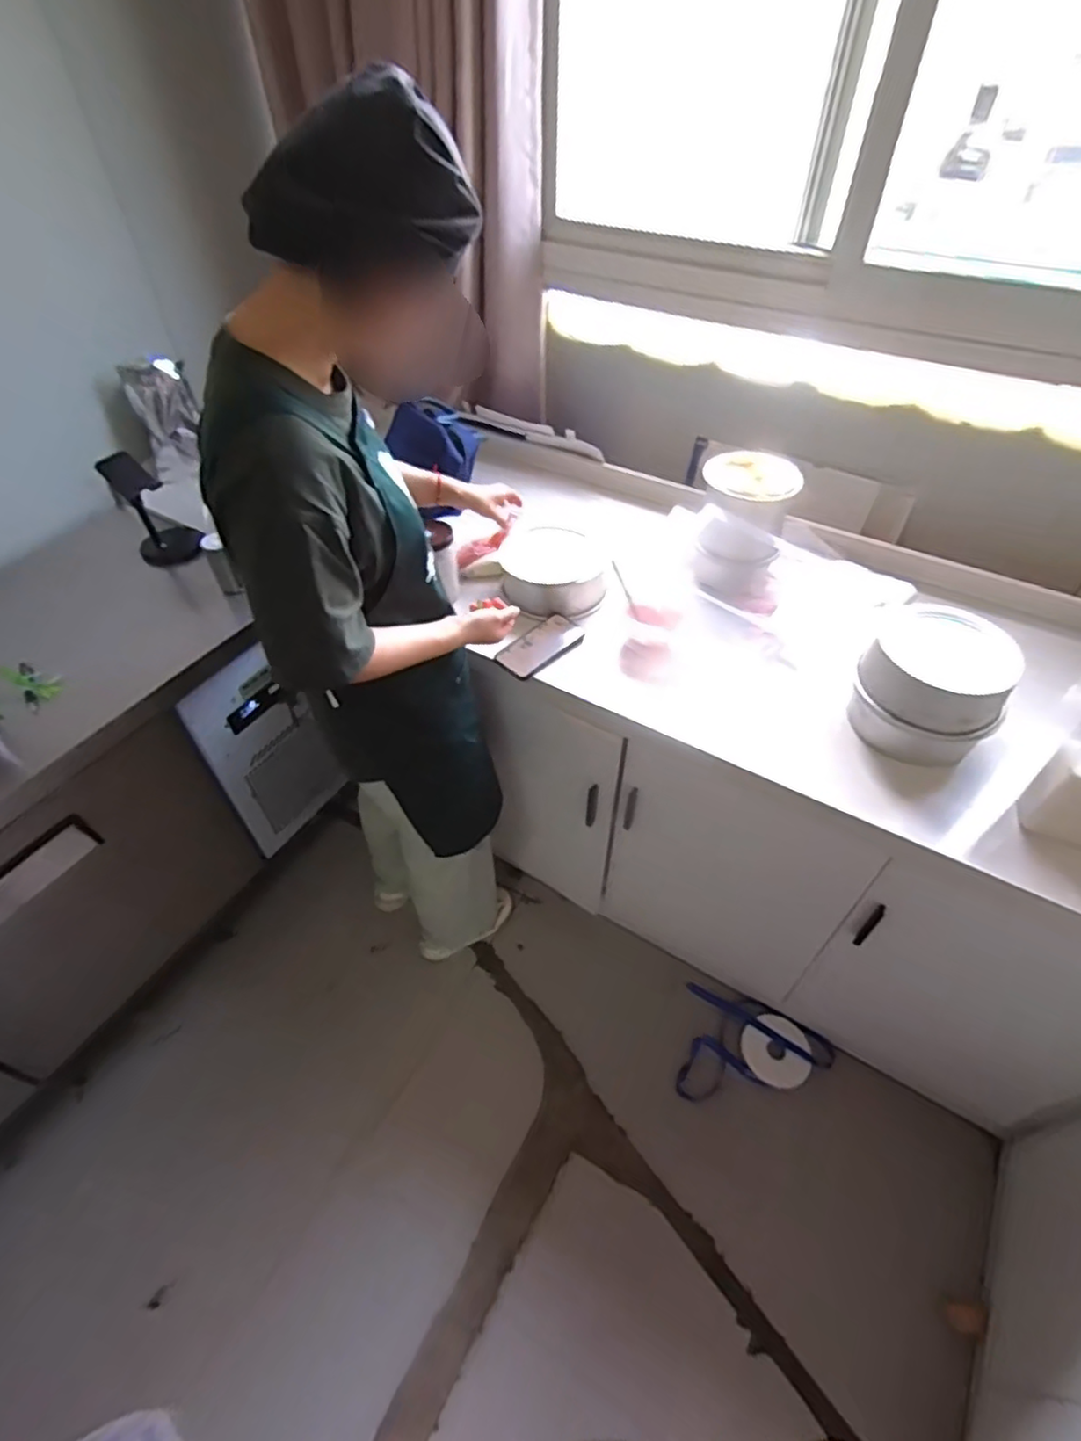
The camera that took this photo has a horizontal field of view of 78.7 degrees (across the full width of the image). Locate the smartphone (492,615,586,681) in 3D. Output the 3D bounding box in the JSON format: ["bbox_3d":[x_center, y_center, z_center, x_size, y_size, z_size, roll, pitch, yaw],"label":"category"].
[{"bbox_3d":[0.001,-0.132,1.177,0.165,0.016,0.077,-36,57,-27],"label":"smartphone"}]

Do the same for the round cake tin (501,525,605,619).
[{"bbox_3d":[0.024,-0.284,1.266,0.193,0.065,0.202,0,48,0],"label":"round cake tin"}]

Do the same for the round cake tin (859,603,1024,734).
[{"bbox_3d":[0.597,-0.084,0.979,0.193,0.088,0.204,31,55,25],"label":"round cake tin"}]

